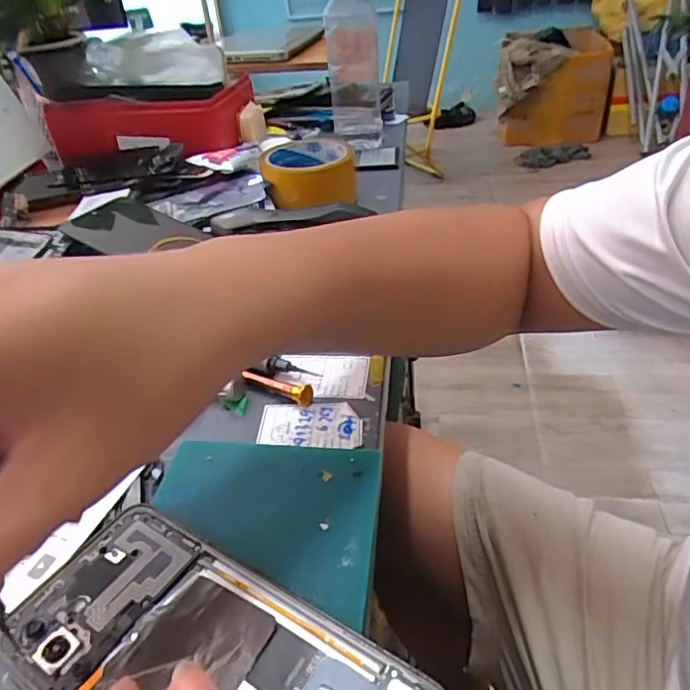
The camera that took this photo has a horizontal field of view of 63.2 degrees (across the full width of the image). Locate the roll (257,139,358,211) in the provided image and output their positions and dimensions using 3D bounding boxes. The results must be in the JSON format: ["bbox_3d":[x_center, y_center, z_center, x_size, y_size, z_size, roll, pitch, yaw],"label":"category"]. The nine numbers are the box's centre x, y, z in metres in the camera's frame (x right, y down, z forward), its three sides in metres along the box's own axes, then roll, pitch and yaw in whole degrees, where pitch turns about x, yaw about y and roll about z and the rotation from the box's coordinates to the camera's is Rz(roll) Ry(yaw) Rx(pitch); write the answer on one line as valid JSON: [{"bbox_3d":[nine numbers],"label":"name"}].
[{"bbox_3d":[-0.037,-0.176,0.576,0.093,0.045,0.090,-4,36,3],"label":"roll"}]

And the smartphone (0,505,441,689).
[{"bbox_3d":[-0.047,0.110,0.204,0.163,0.004,0.069,13,42,23],"label":"smartphone"}]

